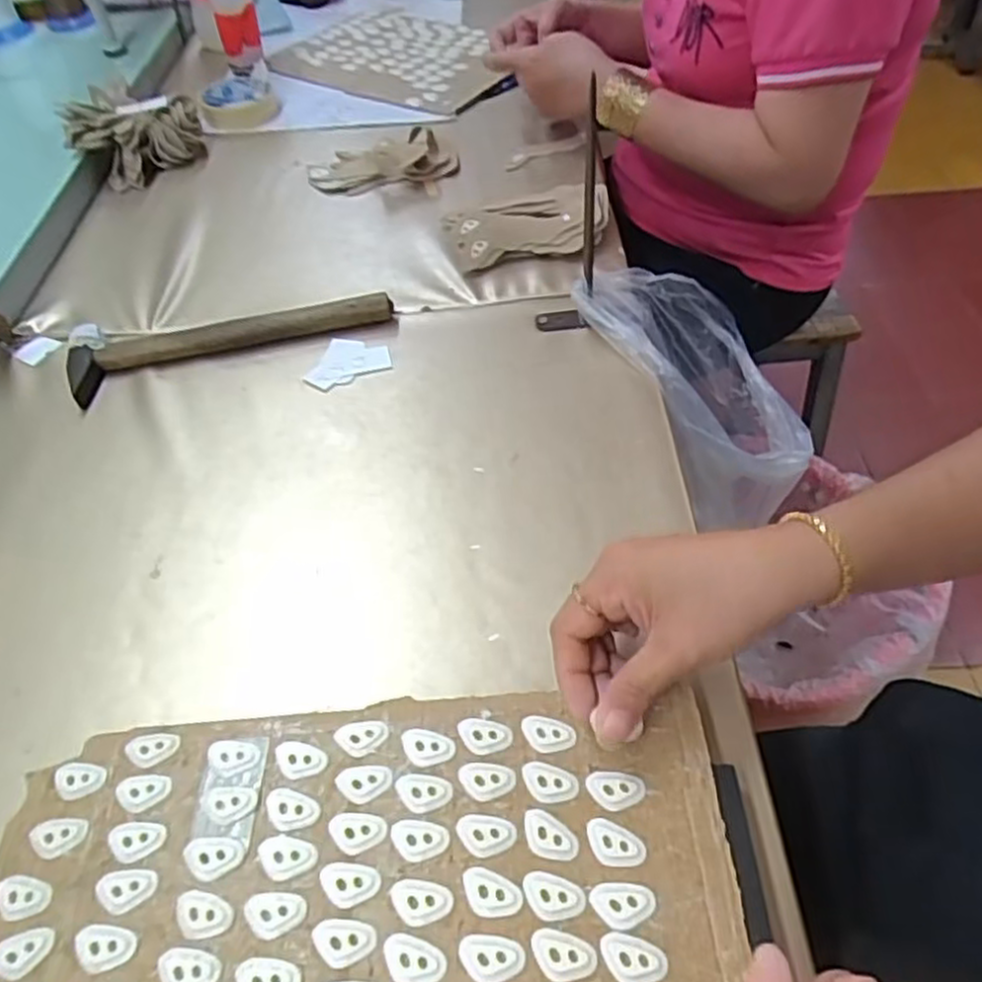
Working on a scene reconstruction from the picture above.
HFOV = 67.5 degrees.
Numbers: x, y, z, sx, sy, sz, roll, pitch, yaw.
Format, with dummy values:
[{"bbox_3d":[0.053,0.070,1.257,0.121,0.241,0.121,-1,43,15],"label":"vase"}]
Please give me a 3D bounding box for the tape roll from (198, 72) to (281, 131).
[{"bbox_3d":[-0.299,-0.464,0.873,0.086,0.028,0.104,-16,51,-9],"label":"tape roll"}]

